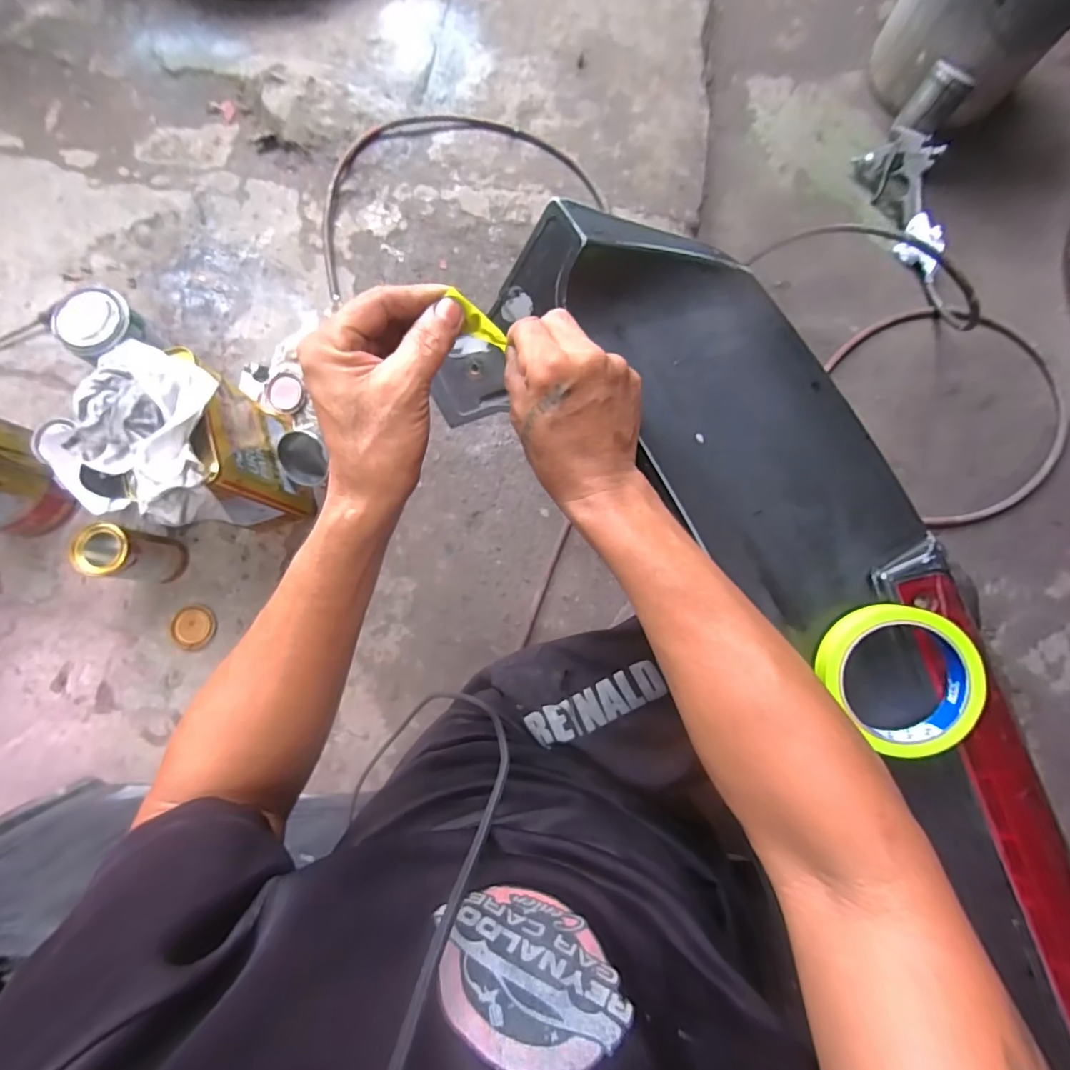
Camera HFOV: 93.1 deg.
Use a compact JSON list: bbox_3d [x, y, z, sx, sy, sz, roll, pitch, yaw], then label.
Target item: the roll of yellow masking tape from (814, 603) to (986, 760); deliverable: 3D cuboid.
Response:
[{"bbox_3d":[0.244,0.097,0.340,0.091,0.032,0.095,0,81,-1],"label":"roll of yellow masking tape"}]

